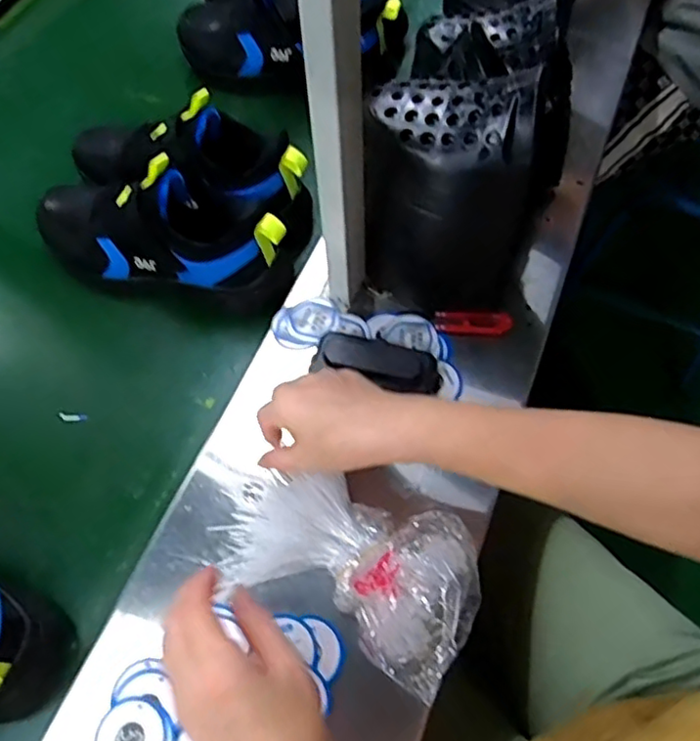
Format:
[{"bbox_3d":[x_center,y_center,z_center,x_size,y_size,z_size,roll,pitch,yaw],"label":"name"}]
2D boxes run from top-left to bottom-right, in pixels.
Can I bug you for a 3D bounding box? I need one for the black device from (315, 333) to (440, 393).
[{"bbox_3d":[0.025,-0.007,0.537,0.108,0.027,0.044,20,64,11],"label":"black device"}]

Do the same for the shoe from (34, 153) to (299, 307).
[{"bbox_3d":[-0.189,-0.138,0.587,0.274,0.130,0.089,13,63,7],"label":"shoe"}]

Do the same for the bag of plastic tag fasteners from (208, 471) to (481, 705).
[{"bbox_3d":[0.000,0.139,0.460,0.186,0.034,0.111,25,65,13],"label":"bag of plastic tag fasteners"}]

